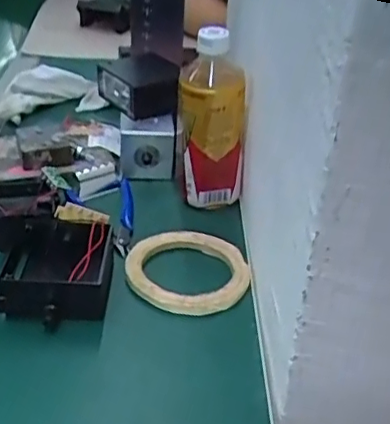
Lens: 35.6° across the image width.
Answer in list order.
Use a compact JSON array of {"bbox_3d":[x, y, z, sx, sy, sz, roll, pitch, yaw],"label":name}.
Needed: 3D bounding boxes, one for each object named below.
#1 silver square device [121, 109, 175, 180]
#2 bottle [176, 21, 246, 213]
[{"bbox_3d":[-0.056,-0.085,0.733,0.067,0.051,0.063,-1,35,-6],"label":"silver square device"},{"bbox_3d":[0.019,-0.104,0.660,0.073,0.177,0.079,2,35,-2],"label":"bottle"}]

